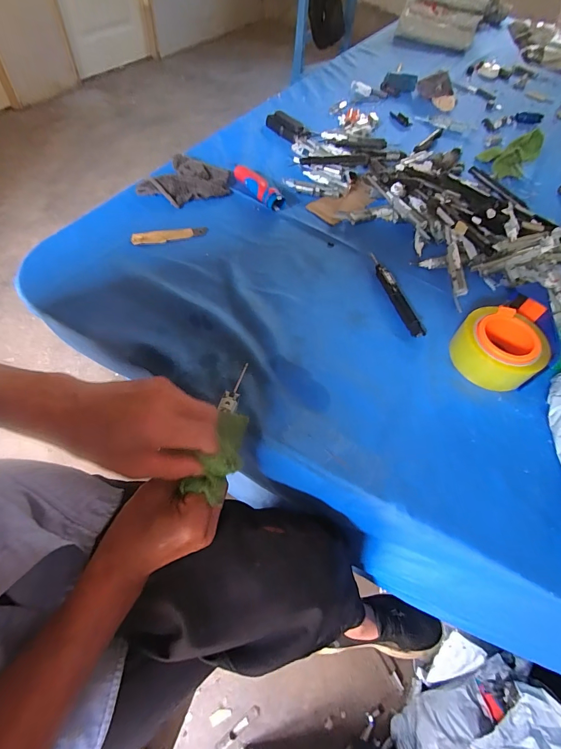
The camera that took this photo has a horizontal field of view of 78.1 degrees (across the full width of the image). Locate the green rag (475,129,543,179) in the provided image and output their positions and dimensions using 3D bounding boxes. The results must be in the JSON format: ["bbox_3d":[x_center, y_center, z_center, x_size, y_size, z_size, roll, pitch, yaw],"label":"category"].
[{"bbox_3d":[0.516,-0.486,0.762,0.132,0.051,0.098,-23,63,-20],"label":"green rag"}]

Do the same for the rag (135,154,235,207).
[{"bbox_3d":[-0.161,-0.342,0.615,0.138,0.025,0.117,18,58,4],"label":"rag"}]

